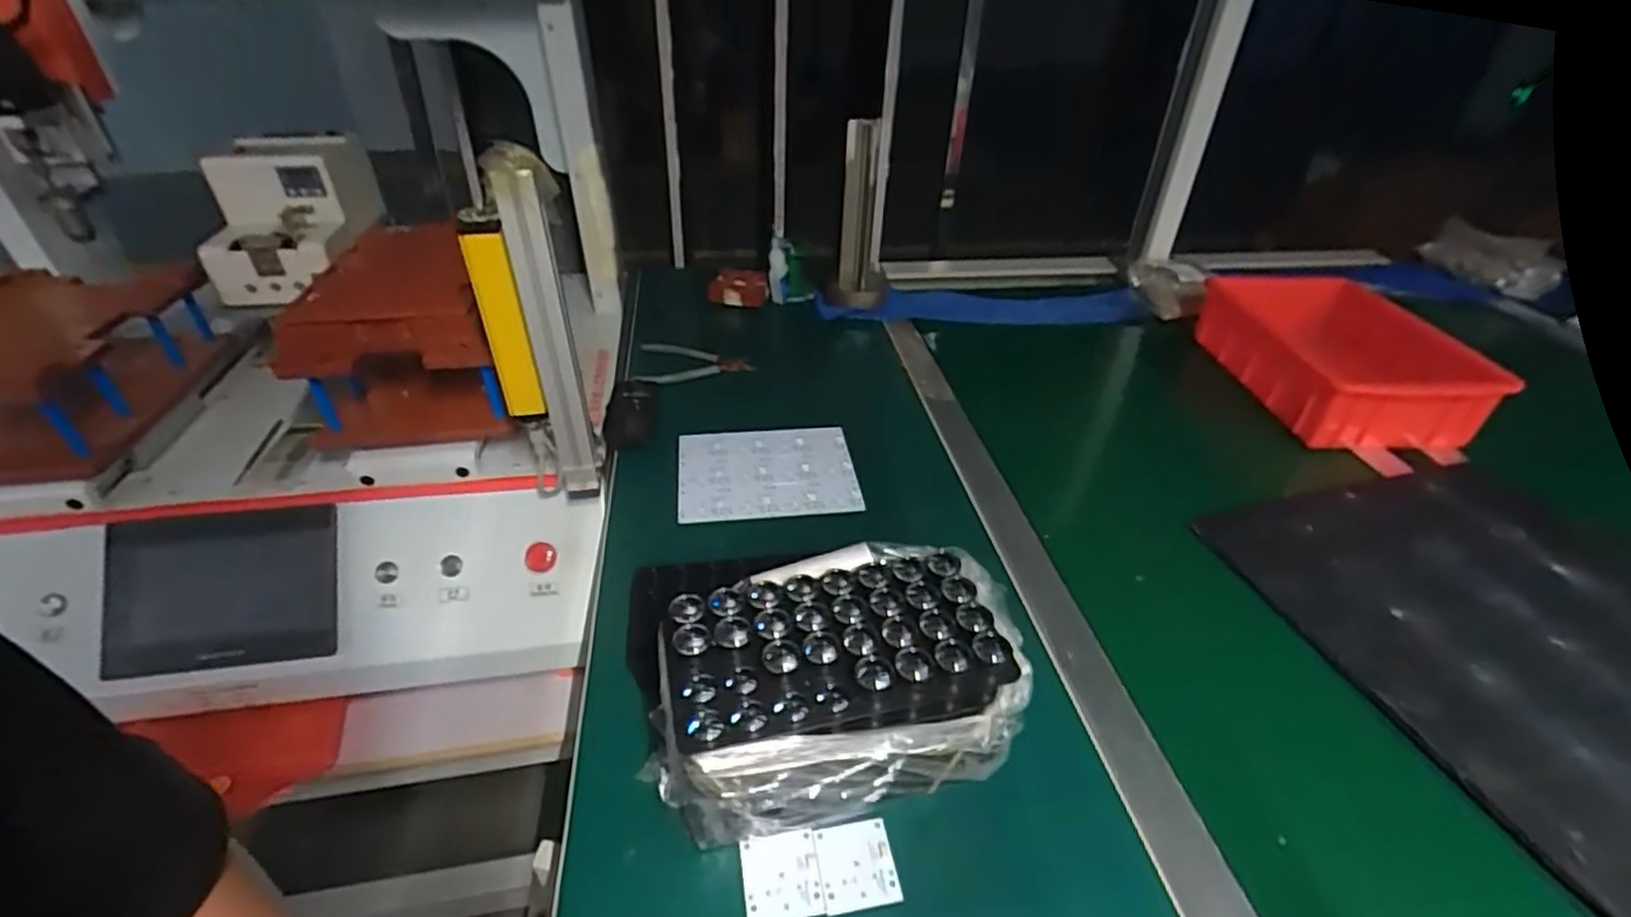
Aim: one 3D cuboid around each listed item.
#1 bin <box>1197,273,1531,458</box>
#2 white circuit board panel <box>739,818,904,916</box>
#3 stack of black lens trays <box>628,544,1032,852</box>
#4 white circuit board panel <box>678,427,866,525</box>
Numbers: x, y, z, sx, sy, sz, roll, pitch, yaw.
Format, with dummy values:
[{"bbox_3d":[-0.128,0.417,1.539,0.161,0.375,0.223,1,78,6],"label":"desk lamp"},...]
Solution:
[{"bbox_3d":[0.614,-0.117,0.835,0.200,0.079,0.269,-2,36,-5],"label":"bin"},{"bbox_3d":[0.002,0.243,0.420,0.089,0.005,0.048,-6,37,-9],"label":"white circuit board panel"},{"bbox_3d":[0.008,0.146,0.451,0.219,0.122,0.139,-8,37,-11],"label":"stack of black lens trays"},{"bbox_3d":[-0.050,0.012,0.728,0.174,0.009,0.138,-4,38,-8],"label":"white circuit board panel"}]

